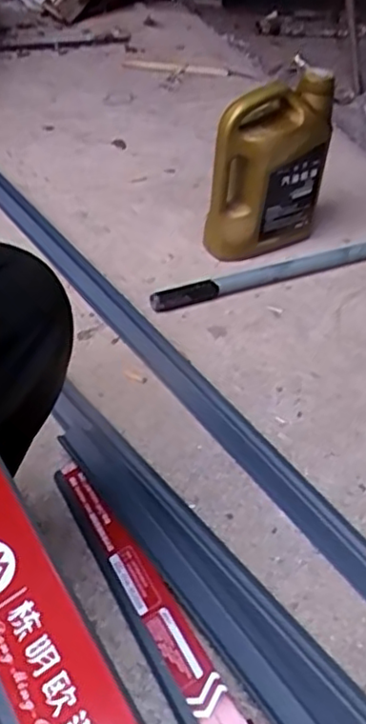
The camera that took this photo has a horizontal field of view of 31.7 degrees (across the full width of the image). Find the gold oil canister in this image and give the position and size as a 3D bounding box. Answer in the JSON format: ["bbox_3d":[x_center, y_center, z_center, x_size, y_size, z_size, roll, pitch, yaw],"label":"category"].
[{"bbox_3d":[0.132,-0.300,1.015,0.170,0.250,0.094,-21,50,-24],"label":"gold oil canister"}]

